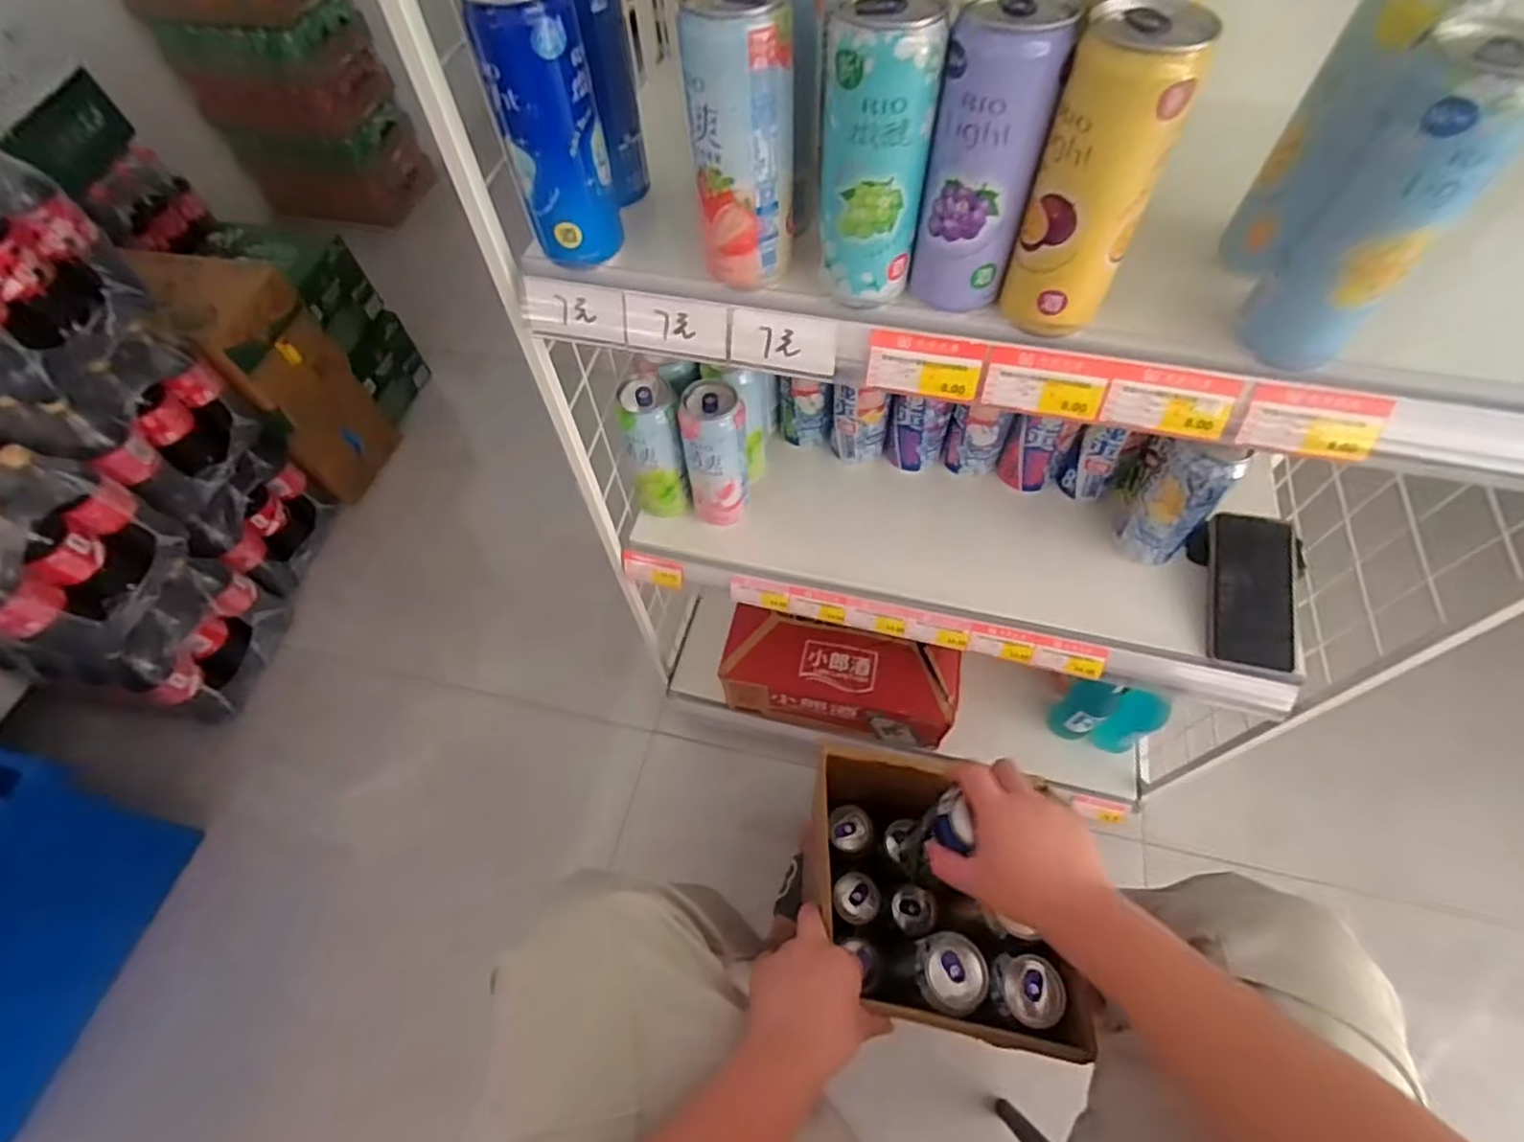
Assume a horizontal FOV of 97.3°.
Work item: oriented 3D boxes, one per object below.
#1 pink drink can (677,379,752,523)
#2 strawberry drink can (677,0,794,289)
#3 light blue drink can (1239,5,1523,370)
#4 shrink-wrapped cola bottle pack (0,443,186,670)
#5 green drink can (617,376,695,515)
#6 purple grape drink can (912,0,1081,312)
[{"bbox_3d":[-0.047,-0.120,0.702,0.064,0.157,0.068,-7,60,-2],"label":"pink drink can"},{"bbox_3d":[-0.009,-0.235,0.373,0.057,0.137,0.052,-3,60,0],"label":"strawberry drink can"},{"bbox_3d":[0.297,-0.169,0.325,0.058,0.141,0.051,38,68,21],"label":"light blue drink can"},{"bbox_3d":[-1.065,-0.027,0.927,0.284,0.243,0.236,5,61,5],"label":"shrink-wrapped cola bottle pack"},{"bbox_3d":[-0.113,-0.126,0.711,0.061,0.161,0.056,-1,60,1],"label":"green drink can"},{"bbox_3d":[0.116,-0.212,0.354,0.057,0.137,0.051,15,62,10],"label":"purple grape drink can"}]

